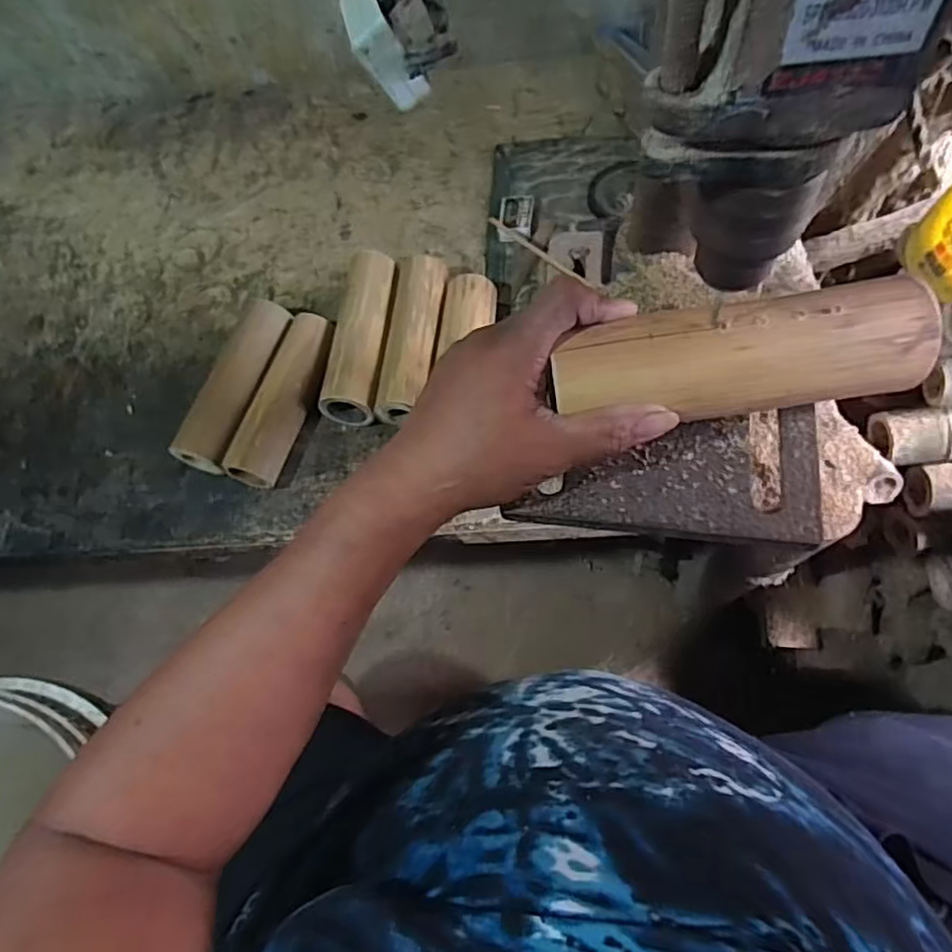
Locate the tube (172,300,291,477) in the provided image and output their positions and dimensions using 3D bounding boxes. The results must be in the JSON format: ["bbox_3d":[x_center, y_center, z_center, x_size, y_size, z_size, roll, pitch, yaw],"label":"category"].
[{"bbox_3d":[-0.240,-0.089,0.649,0.060,0.058,0.181,14,70,12],"label":"tube"}]

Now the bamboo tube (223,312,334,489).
[{"bbox_3d":[-0.190,-0.075,0.642,0.048,0.052,0.184,14,70,12],"label":"bamboo tube"}]

